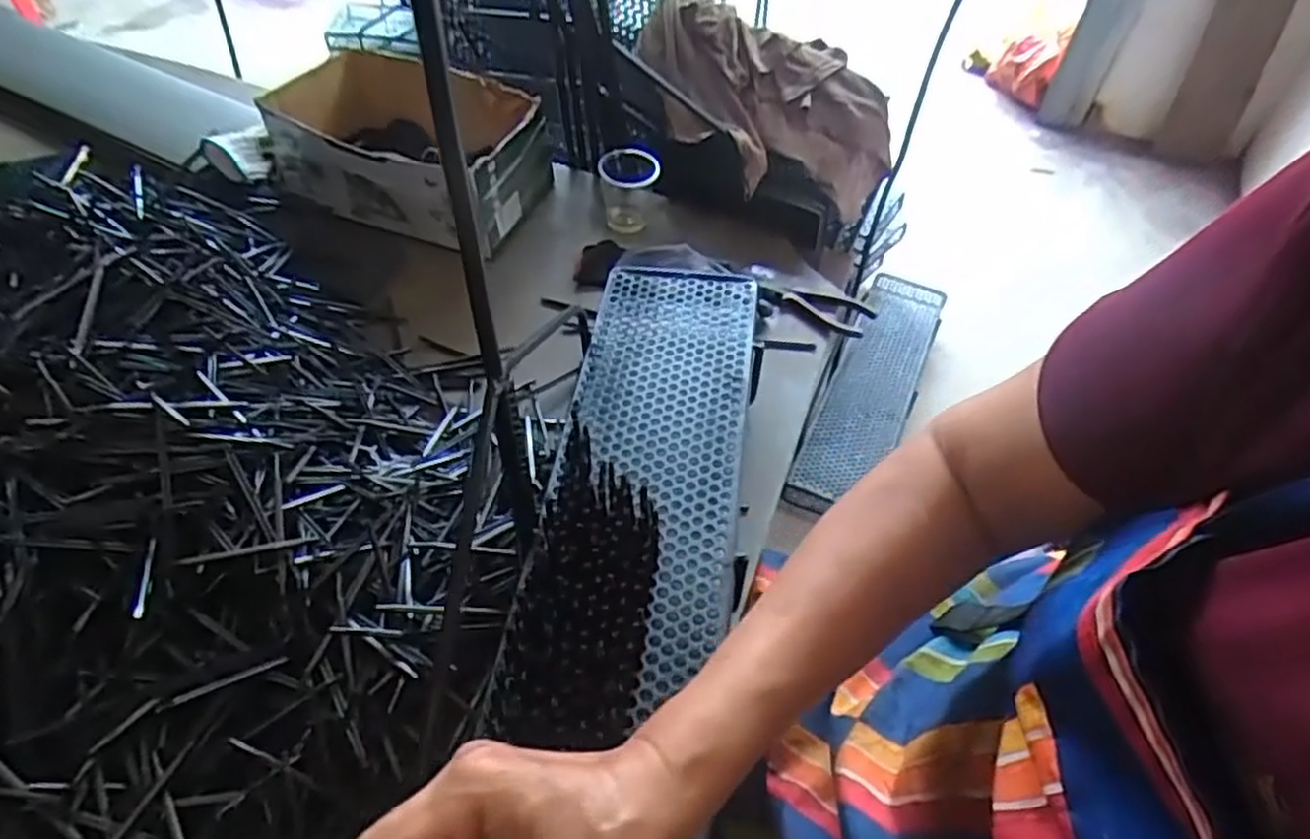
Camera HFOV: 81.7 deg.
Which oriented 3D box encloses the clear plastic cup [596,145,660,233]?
[{"bbox_3d":[-0.032,-0.267,0.884,0.062,0.082,0.065,1,49,-1],"label":"clear plastic cup"}]

